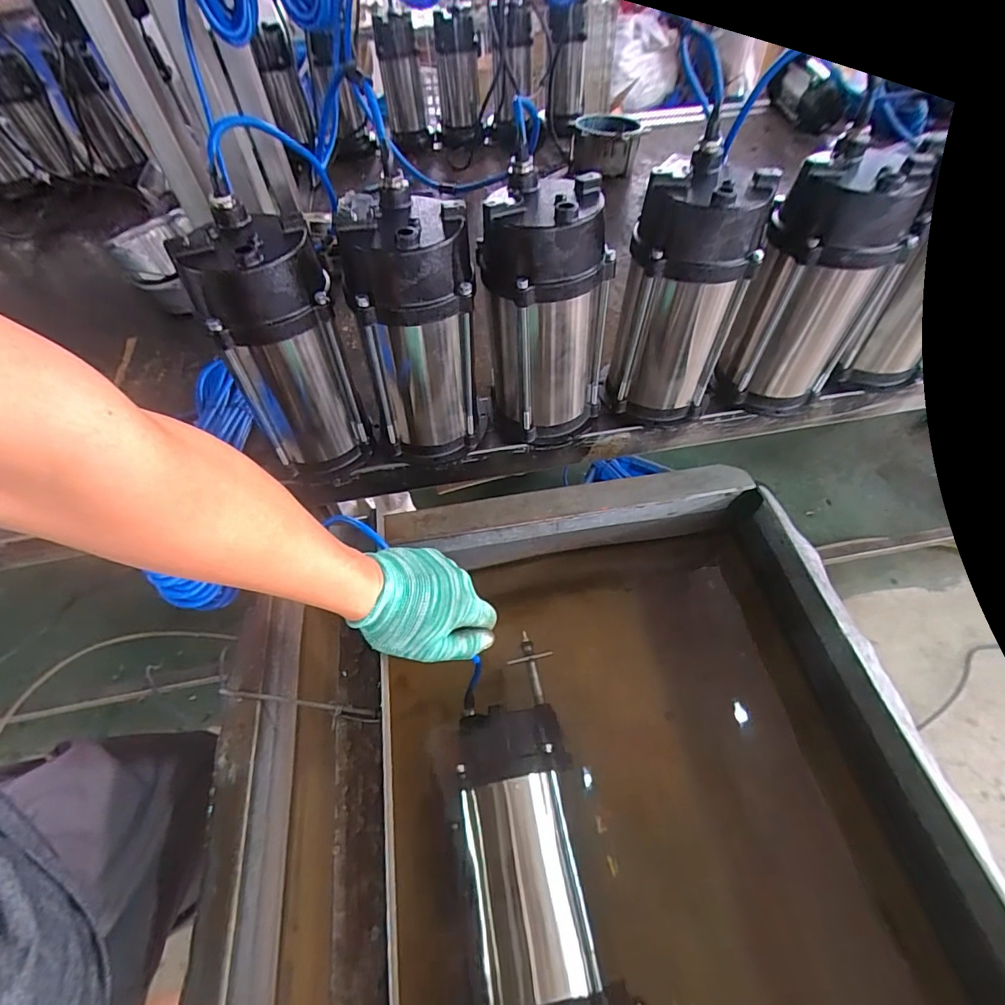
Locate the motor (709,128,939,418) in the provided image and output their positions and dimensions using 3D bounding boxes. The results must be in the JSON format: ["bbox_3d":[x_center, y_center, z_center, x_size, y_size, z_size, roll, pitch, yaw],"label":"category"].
[{"bbox_3d":[0.333,-0.222,0.538,0.118,0.248,0.107,28,60,22],"label":"motor"}]

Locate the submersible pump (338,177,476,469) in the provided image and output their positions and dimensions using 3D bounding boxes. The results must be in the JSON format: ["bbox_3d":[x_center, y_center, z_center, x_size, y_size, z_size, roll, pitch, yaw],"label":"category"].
[{"bbox_3d":[-0.080,-0.163,0.521,0.111,0.257,0.108,6,55,8],"label":"submersible pump"}]

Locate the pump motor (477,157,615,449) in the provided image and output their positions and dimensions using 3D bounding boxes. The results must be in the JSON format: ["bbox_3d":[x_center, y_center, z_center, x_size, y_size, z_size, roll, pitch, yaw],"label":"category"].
[{"bbox_3d":[0.045,-0.192,0.530,0.128,0.250,0.113,2,54,5],"label":"pump motor"}]

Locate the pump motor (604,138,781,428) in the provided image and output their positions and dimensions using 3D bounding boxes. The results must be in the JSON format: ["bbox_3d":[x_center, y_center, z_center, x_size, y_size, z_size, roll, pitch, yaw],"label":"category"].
[{"bbox_3d":[0.194,-0.218,0.546,0.123,0.248,0.114,14,56,14],"label":"pump motor"}]

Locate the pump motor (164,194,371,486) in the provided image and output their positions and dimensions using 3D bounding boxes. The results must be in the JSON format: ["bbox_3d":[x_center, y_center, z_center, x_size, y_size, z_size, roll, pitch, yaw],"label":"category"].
[{"bbox_3d":[-0.219,-0.148,0.511,0.115,0.253,0.100,-18,55,-9],"label":"pump motor"}]

